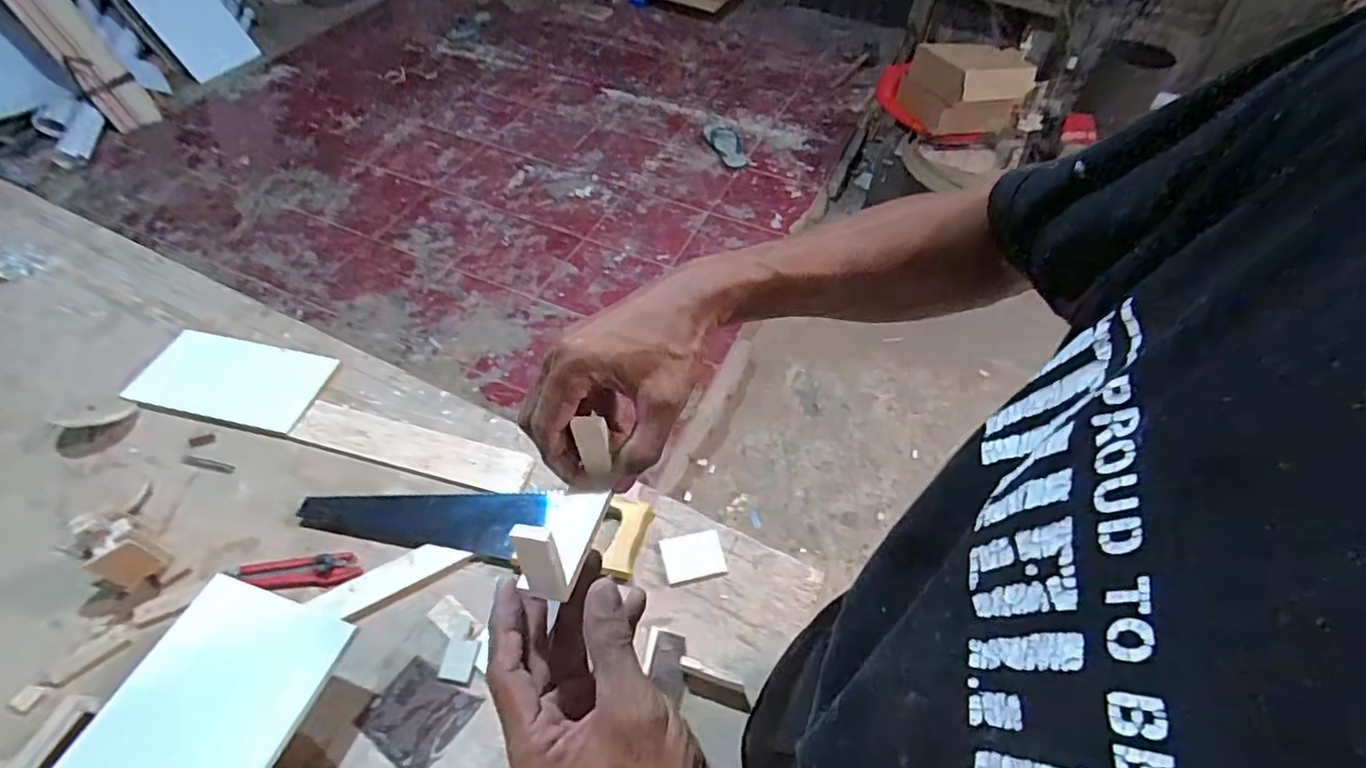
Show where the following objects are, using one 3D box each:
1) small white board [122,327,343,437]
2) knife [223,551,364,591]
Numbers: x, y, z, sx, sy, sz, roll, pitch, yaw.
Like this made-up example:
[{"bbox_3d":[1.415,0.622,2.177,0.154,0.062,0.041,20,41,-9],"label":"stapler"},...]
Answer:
[{"bbox_3d":[-0.633,-0.011,0.868,0.259,0.007,0.129,11,54,7],"label":"small white board"},{"bbox_3d":[-0.439,0.212,0.701,0.140,0.020,0.039,-6,54,-5],"label":"knife"}]

